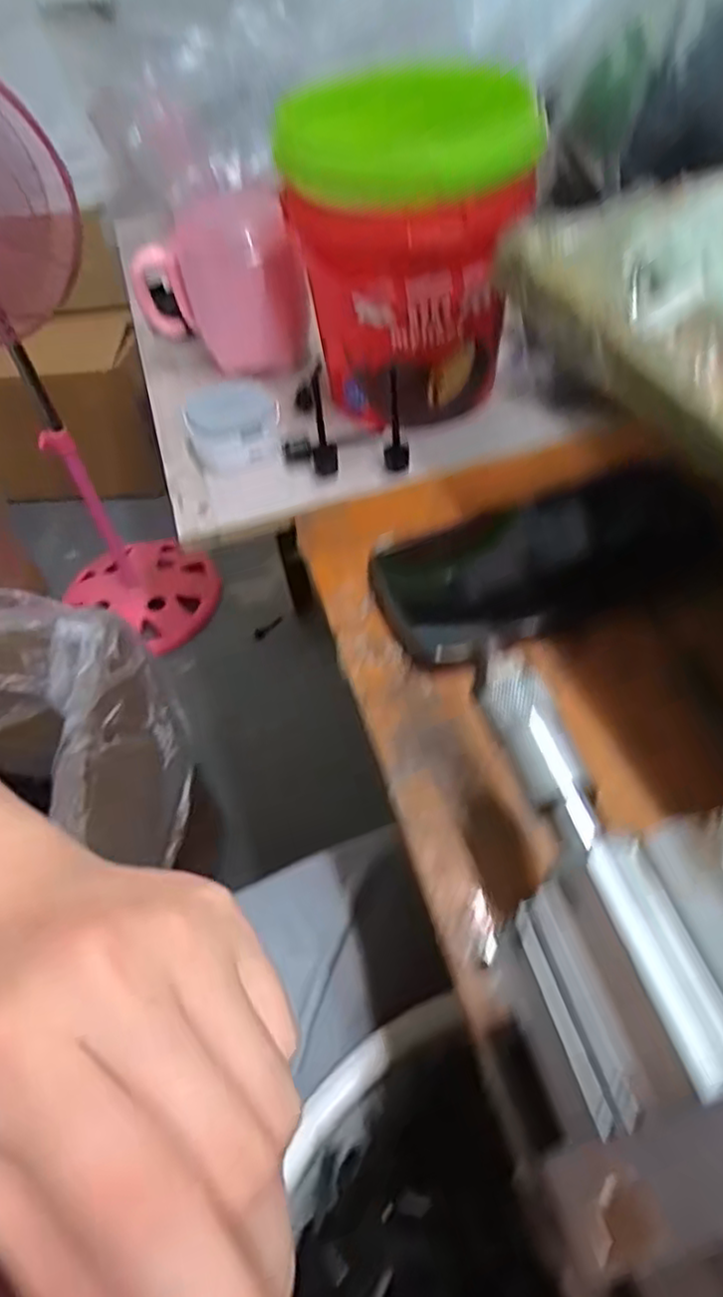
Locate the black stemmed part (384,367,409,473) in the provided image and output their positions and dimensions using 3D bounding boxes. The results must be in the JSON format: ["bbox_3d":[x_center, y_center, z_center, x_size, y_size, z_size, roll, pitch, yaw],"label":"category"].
[{"bbox_3d":[0.019,-0.127,0.397,0.014,0.059,0.015,-6,51,2],"label":"black stemmed part"}]

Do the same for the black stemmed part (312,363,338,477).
[{"bbox_3d":[-0.023,-0.127,0.401,0.014,0.059,0.018,-8,51,0],"label":"black stemmed part"}]

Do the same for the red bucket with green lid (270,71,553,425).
[{"bbox_3d":[0.027,-0.218,0.403,0.123,0.150,0.118,-26,53,-14],"label":"red bucket with green lid"}]

